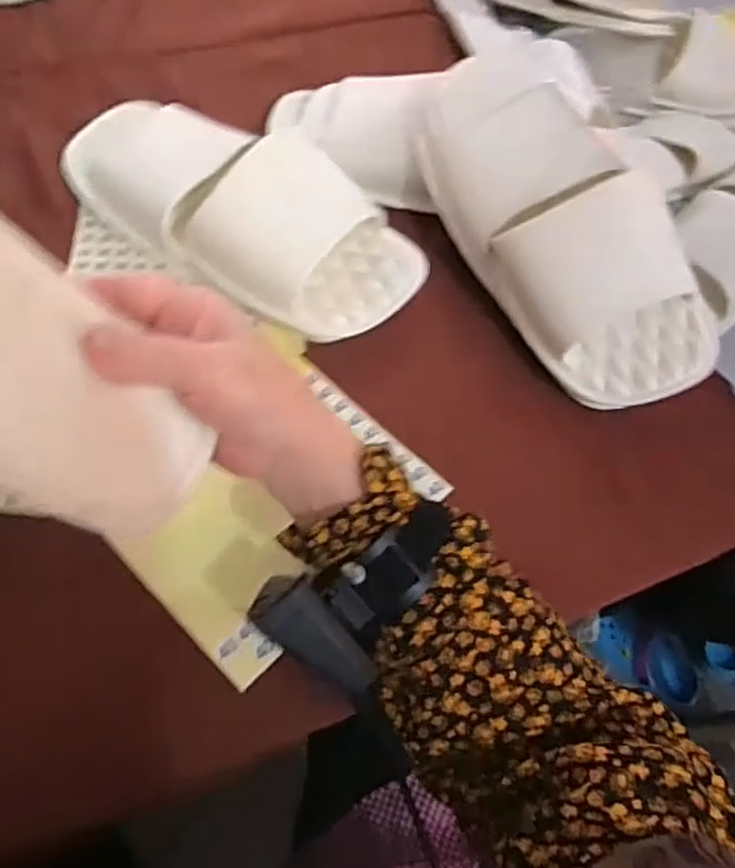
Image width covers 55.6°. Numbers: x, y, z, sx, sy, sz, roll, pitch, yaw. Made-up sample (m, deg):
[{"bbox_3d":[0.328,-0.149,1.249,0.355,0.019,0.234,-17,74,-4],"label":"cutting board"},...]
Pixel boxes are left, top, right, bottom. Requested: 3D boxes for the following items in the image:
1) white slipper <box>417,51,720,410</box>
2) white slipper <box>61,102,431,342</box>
[{"bbox_3d":[0.128,-0.146,0.467,0.098,0.090,0.275,-25,77,-17],"label":"white slipper"},{"bbox_3d":[-0.094,-0.166,0.488,0.284,0.075,0.108,34,64,15],"label":"white slipper"}]

